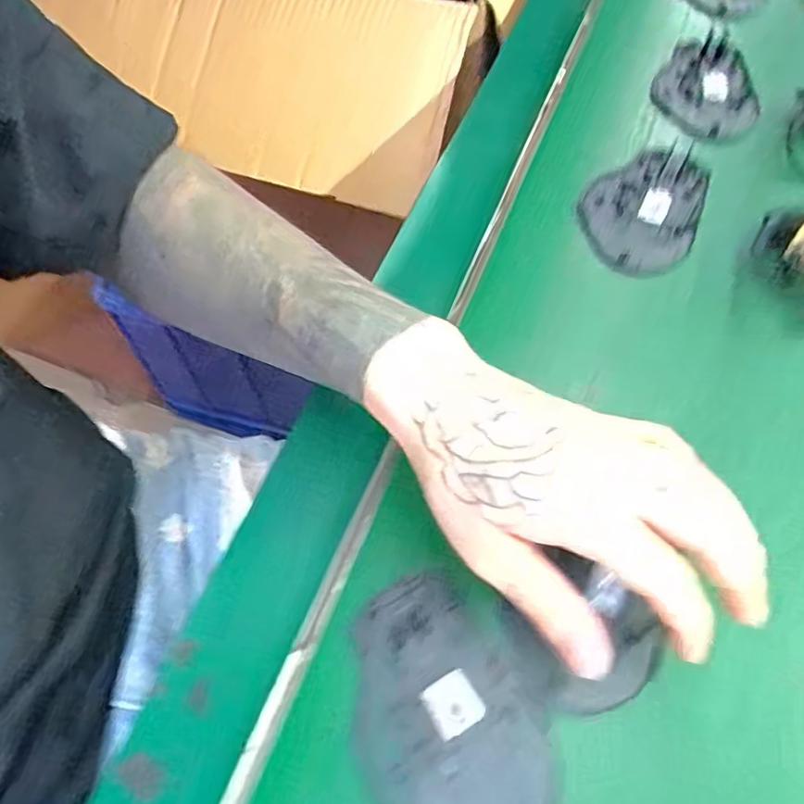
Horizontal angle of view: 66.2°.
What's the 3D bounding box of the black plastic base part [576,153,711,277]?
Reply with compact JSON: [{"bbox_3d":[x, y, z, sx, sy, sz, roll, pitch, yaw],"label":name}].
[{"bbox_3d":[0.157,-0.128,0.405,0.072,0.010,0.111,23,62,12],"label":"black plastic base part"}]

